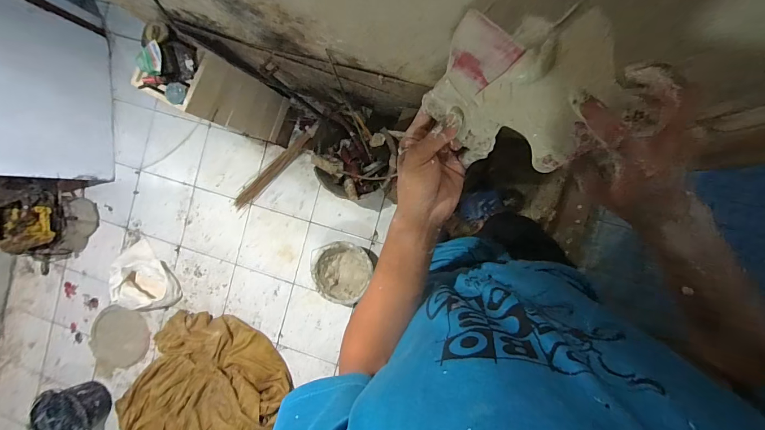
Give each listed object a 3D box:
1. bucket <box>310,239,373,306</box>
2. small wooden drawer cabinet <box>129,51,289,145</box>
[{"bbox_3d":[-0.163,0.242,1.509,0.229,0.171,0.253,-42,85,7],"label":"bucket"},{"bbox_3d":[-0.553,-0.427,1.299,0.214,0.595,0.213,26,94,7],"label":"small wooden drawer cabinet"}]

